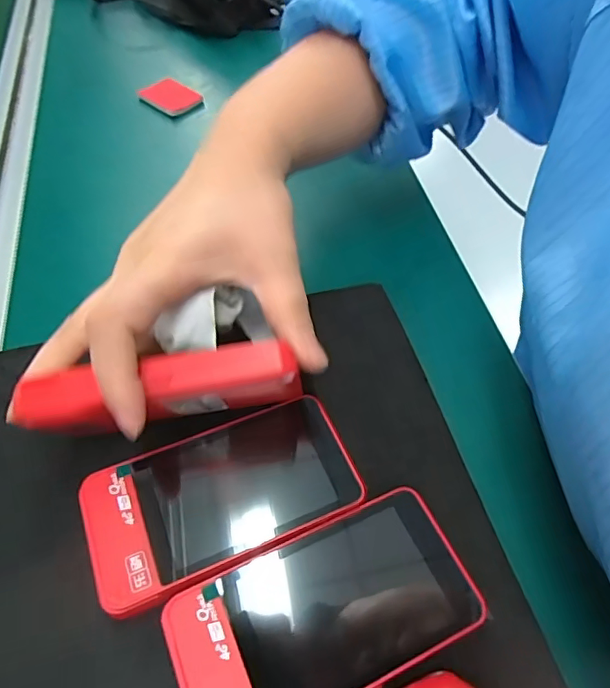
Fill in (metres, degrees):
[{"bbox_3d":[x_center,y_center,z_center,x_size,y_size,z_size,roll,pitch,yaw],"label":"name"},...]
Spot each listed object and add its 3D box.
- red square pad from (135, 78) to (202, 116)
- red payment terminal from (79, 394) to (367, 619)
[{"bbox_3d":[-0.117,-0.217,0.452,0.036,0.010,0.048,-39,64,-23],"label":"red square pad"},{"bbox_3d":[-0.035,0.065,0.238,0.123,0.022,0.070,-22,58,-14],"label":"red payment terminal"}]

